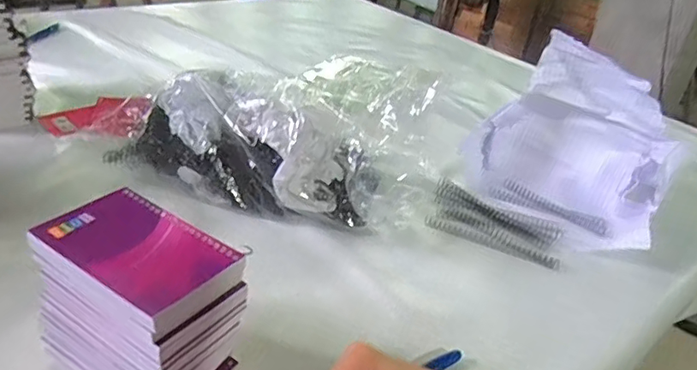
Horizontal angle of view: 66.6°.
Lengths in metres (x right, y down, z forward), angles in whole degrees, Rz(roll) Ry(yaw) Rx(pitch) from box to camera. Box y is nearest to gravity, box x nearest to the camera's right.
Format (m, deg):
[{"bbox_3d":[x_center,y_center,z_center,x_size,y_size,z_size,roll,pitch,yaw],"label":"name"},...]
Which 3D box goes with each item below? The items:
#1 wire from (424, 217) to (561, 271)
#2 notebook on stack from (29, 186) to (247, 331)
[{"bbox_3d":[0.169,0.068,0.631,0.159,0.008,0.021,19,34,16],"label":"wire"},{"bbox_3d":[-0.145,0.046,0.372,0.135,0.015,0.088,24,36,24],"label":"notebook on stack"}]

